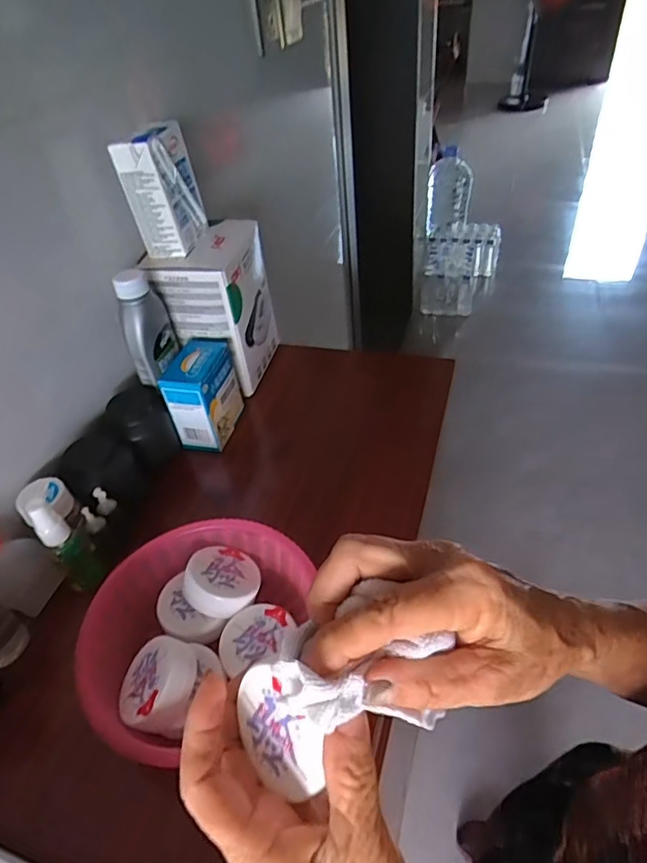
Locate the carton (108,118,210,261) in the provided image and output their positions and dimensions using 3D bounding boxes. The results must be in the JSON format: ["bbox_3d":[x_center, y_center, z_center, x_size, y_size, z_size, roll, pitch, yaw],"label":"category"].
[{"bbox_3d":[-0.156,-0.236,0.523,0.047,0.108,0.059,9,45,16],"label":"carton"}]

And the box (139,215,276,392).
[{"bbox_3d":[-0.119,-0.142,0.611,0.095,0.156,0.118,8,45,15],"label":"box"}]

